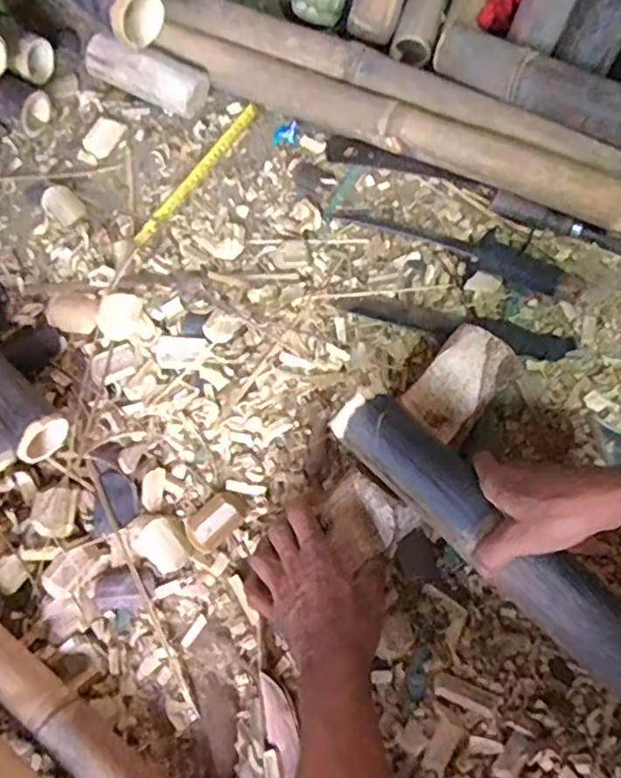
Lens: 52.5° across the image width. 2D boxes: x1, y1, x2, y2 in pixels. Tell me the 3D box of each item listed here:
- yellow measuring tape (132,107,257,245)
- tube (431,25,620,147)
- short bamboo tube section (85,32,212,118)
[{"bbox_3d":[-0.141,-0.273,0.791,0.020,0.006,0.245,31,73,12],"label":"yellow measuring tape"},{"bbox_3d":[0.275,-0.358,0.732,0.262,0.057,0.067,29,71,10],"label":"tube"},{"bbox_3d":[-0.205,-0.401,0.810,0.158,0.061,0.054,25,72,10],"label":"short bamboo tube section"}]

